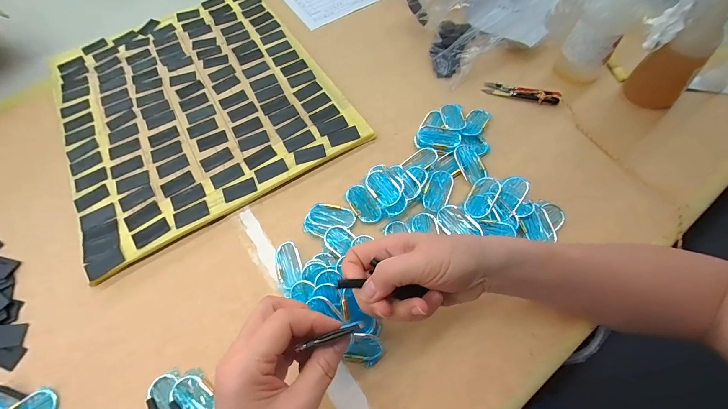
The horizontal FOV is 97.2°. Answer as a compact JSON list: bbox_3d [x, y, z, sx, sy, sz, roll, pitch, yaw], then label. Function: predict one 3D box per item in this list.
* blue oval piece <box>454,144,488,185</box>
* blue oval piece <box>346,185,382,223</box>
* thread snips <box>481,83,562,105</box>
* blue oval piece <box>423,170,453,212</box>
[{"bbox_3d":[0.138,-0.054,0.416,0.031,0.006,0.056,-18,63,-6],"label":"blue oval piece"},{"bbox_3d":[-0.001,-0.001,0.402,0.028,0.009,0.056,-30,65,-12],"label":"blue oval piece"},{"bbox_3d":[0.230,-0.167,0.470,0.103,0.015,0.026,17,65,12],"label":"thread snips"},{"bbox_3d":[0.092,-0.018,0.402,0.029,0.004,0.058,18,65,12],"label":"blue oval piece"}]

